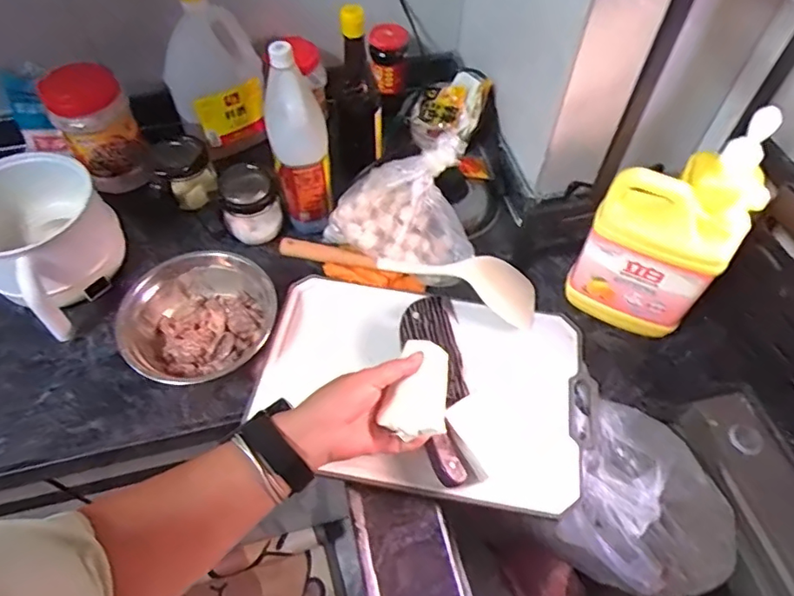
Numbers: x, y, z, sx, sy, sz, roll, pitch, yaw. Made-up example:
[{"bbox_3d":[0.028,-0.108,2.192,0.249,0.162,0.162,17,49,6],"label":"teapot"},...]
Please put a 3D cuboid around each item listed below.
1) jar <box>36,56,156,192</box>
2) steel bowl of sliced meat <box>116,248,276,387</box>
[{"bbox_3d":[-0.395,-0.227,0.725,0.089,0.163,0.083,0,56,-1],"label":"jar"},{"bbox_3d":[-0.235,0.019,0.654,0.169,0.070,0.145,-24,59,-16],"label":"steel bowl of sliced meat"}]

